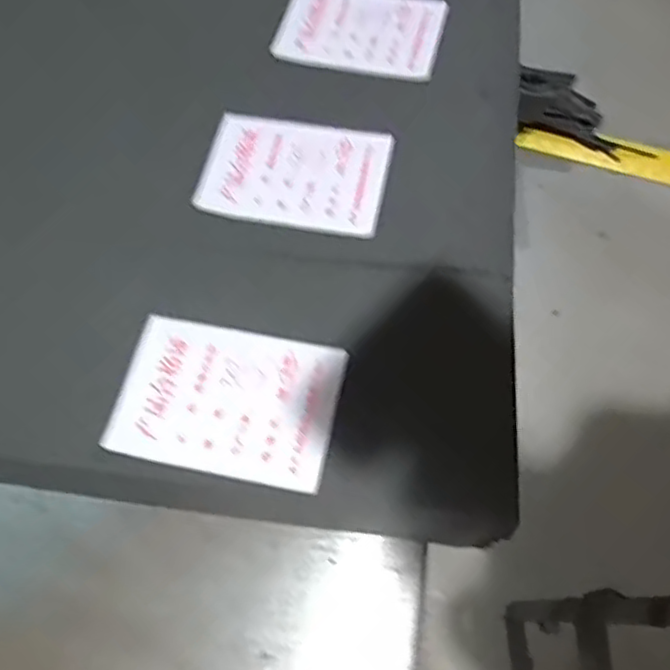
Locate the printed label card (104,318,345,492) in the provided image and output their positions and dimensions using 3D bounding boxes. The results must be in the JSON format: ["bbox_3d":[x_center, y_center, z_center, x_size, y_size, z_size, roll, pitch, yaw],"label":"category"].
[{"bbox_3d":[-0.053,0.032,0.341,0.106,0.009,0.074,11,62,6],"label":"printed label card"}]

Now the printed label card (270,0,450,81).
[{"bbox_3d":[0.018,-0.210,0.466,0.107,0.007,0.076,12,67,8],"label":"printed label card"}]

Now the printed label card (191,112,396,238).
[{"bbox_3d":[-0.023,-0.098,0.410,0.107,0.005,0.075,10,65,6],"label":"printed label card"}]

